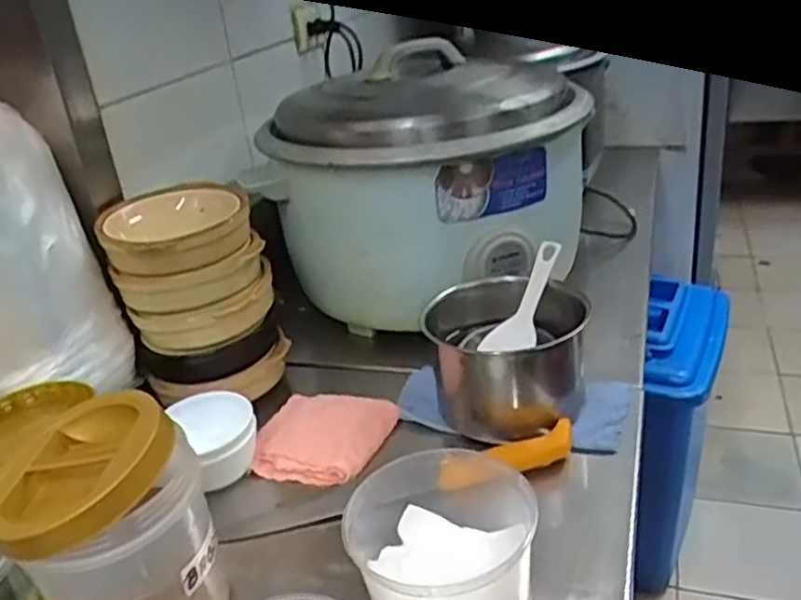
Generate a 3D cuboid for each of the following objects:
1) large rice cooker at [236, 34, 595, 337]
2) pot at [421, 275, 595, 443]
[{"bbox_3d":[0.034,-0.146,0.973,0.382,0.304,0.311,4,29,19],"label":"large rice cooker"},{"bbox_3d":[0.116,0.064,0.804,0.163,0.122,0.154,-5,27,2],"label":"pot"}]

